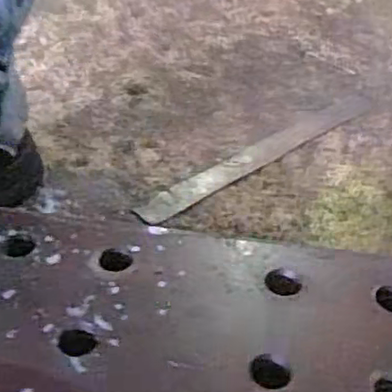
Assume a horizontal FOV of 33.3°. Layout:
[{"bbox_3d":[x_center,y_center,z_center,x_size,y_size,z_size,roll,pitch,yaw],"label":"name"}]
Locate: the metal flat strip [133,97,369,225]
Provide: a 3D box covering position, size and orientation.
[{"bbox_3d":[0.071,-0.046,0.676,0.314,0.006,0.031,-29,61,-30],"label":"metal flat strip"}]

